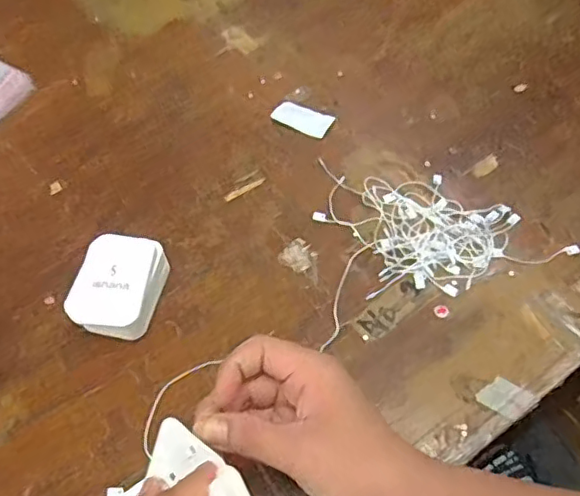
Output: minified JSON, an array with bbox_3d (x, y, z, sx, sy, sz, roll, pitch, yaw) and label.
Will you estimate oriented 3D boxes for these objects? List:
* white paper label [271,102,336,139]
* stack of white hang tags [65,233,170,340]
[{"bbox_3d":[0.011,-0.119,0.542,0.054,0.005,0.027,28,64,18],"label":"white paper label"},{"bbox_3d":[-0.126,0.030,0.439,0.054,0.035,0.074,9,60,7],"label":"stack of white hang tags"}]

